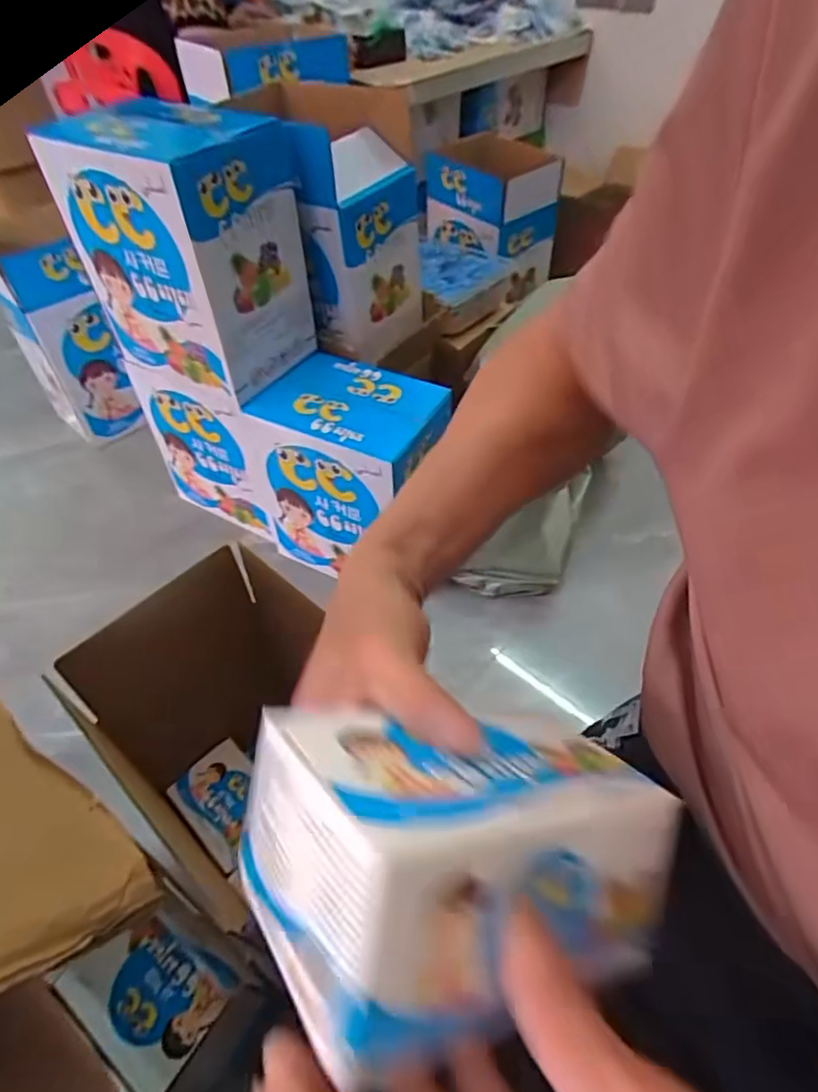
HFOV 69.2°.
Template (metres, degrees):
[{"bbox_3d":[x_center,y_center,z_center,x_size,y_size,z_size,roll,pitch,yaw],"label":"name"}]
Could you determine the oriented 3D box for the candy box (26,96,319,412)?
[{"bbox_3d":[-0.365,-0.479,0.974,0.326,0.371,0.209,28,54,24],"label":"candy box"}]

